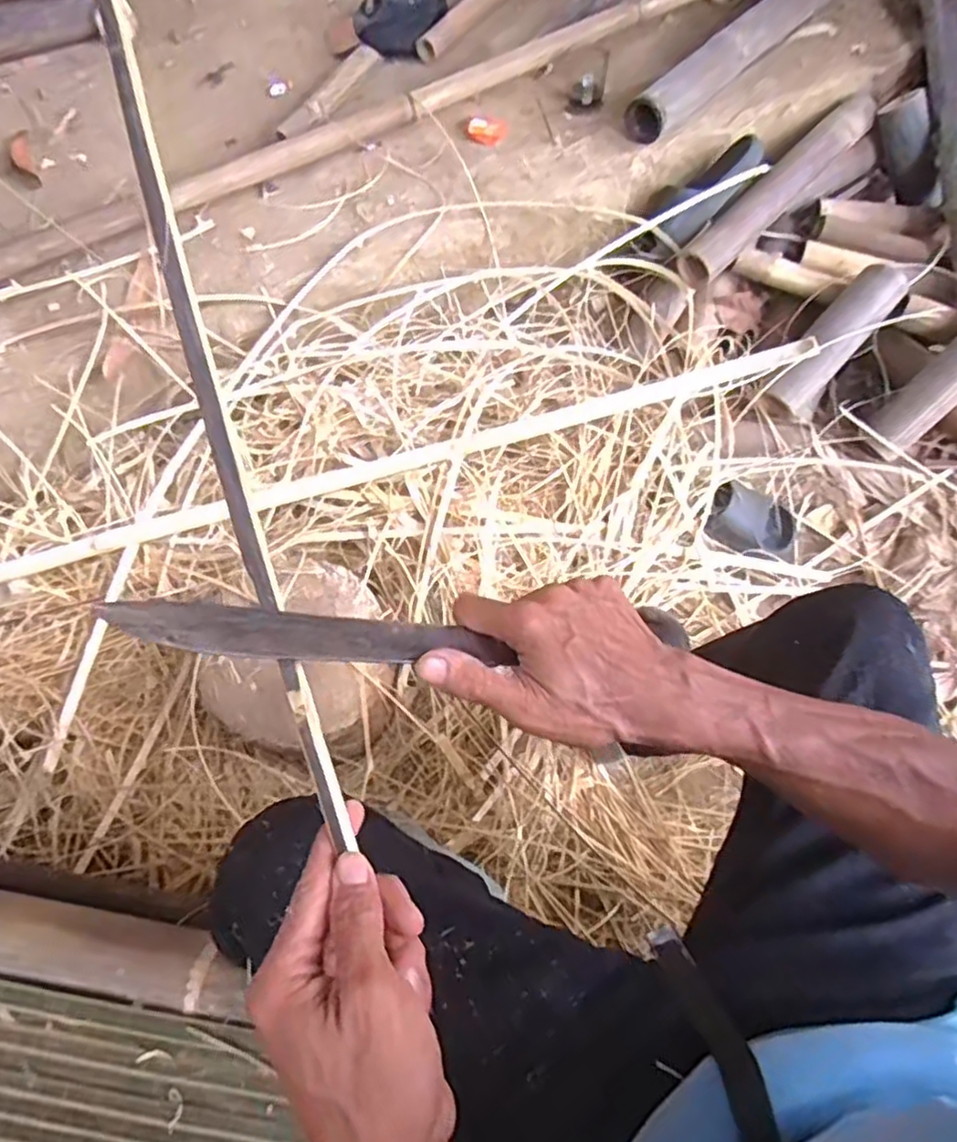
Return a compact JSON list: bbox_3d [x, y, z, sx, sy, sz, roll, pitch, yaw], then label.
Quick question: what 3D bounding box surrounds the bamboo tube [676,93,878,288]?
[{"bbox_3d":[0.529,-0.674,1.216,0.483,0.070,0.070,-44,75,-11],"label":"bamboo tube"}]

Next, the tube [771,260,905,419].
[{"bbox_3d":[0.602,-0.395,1.151,0.099,0.108,0.268,37,70,17],"label":"tube"}]

